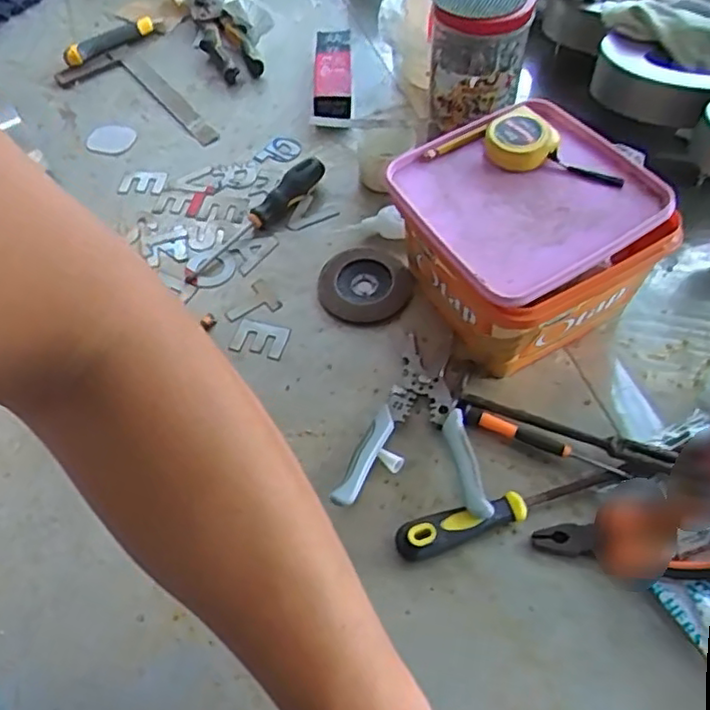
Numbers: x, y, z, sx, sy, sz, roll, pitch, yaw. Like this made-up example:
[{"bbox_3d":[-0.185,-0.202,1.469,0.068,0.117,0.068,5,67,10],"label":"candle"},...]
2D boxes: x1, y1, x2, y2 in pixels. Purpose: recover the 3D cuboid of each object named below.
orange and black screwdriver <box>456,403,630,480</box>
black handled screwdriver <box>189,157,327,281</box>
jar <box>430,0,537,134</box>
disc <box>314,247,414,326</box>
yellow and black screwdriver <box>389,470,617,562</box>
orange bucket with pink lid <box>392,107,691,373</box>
[{"bbox_3d":[0.160,0.076,0.561,0.148,0.011,0.013,23,62,17],"label":"orange and black screwdriver"},{"bbox_3d":[-0.106,-0.151,0.712,0.034,0.031,0.193,34,65,22],"label":"black handled screwdriver"},{"bbox_3d":[0.135,-0.342,0.712,0.100,0.134,0.115,9,59,10],"label":"jar"},{"bbox_3d":[0.011,-0.072,0.666,0.096,0.008,0.087,2,58,5],"label":"disc"},{"bbox_3d":[0.124,0.125,0.526,0.187,0.027,0.027,-18,58,-8],"label":"yellow and black screwdriver"},{"bbox_3d":[0.153,-0.106,0.600,0.191,0.141,0.195,-26,60,-13],"label":"orange bucket with pink lid"}]

